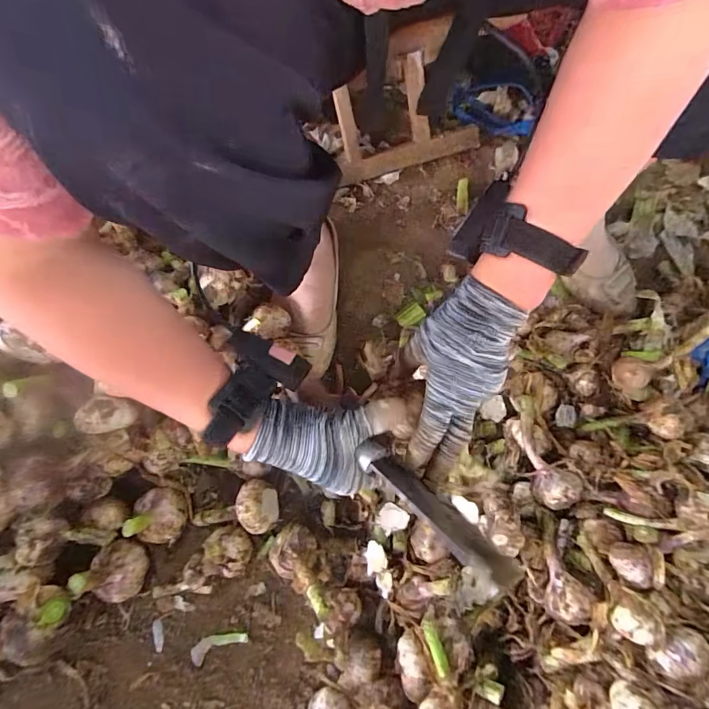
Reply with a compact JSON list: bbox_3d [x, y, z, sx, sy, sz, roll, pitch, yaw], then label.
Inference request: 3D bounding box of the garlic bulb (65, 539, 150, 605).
[{"bbox_3d":[-0.275,0.248,0.449,0.047,0.087,0.062,-27,78,-6],"label":"garlic bulb"}]

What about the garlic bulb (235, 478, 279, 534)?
[{"bbox_3d":[-0.115,0.180,0.478,0.042,0.056,0.059,-6,76,-1],"label":"garlic bulb"}]

